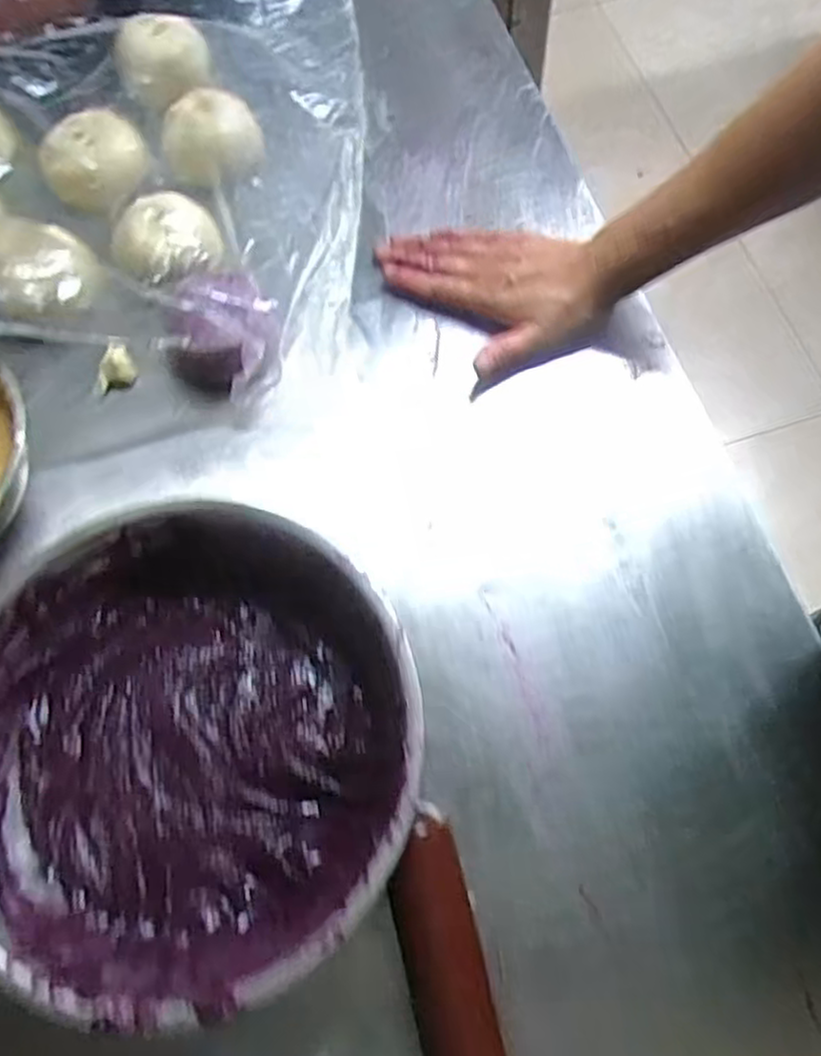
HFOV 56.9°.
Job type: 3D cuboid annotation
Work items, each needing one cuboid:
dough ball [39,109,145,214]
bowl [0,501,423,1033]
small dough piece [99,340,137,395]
[{"bbox_3d":[-0.254,-0.295,0.606,0.077,0.036,0.079,-1,69,2],"label":"dough ball"},{"bbox_3d":[-0.120,0.119,0.415,0.232,0.077,0.235,-1,69,2],"label":"bowl"},{"bbox_3d":[-0.211,-0.113,0.541,0.030,0.027,0.023,-36,72,-10],"label":"small dough piece"}]

